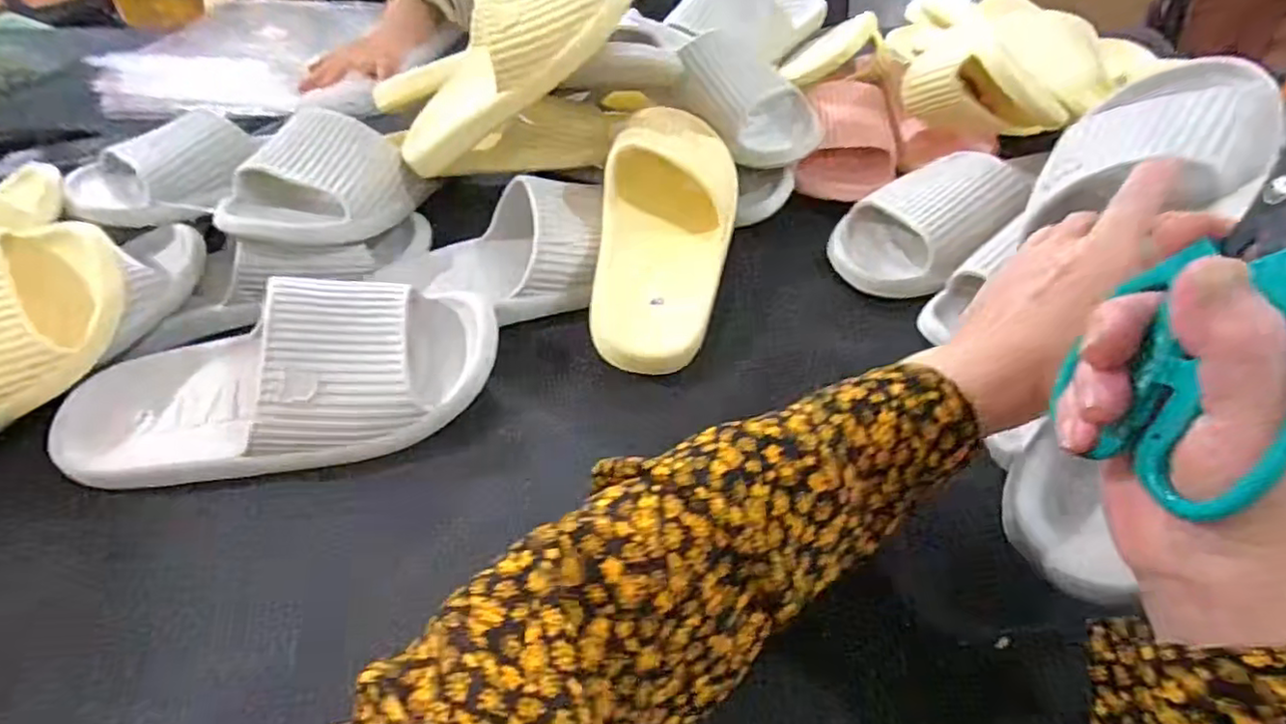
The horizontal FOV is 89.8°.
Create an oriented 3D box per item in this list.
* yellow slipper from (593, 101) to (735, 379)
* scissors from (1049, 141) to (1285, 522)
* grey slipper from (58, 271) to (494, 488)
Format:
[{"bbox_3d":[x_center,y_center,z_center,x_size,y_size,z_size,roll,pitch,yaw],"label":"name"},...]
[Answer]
[{"bbox_3d":[0.013,-0.101,0.473,0.102,0.065,0.251,6,71,11],"label":"yellow slipper"},{"bbox_3d":[0.190,-0.024,0.196,0.009,0.138,0.069,17,23,-12],"label":"scissors"},{"bbox_3d":[-0.231,0.006,0.396,0.269,0.066,0.114,-12,45,-7],"label":"grey slipper"}]

